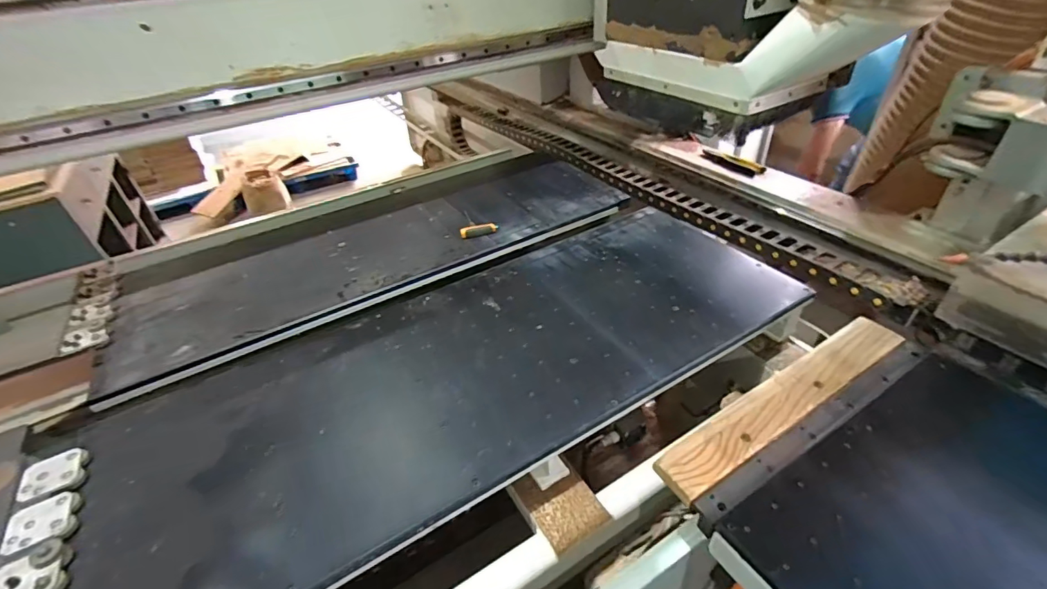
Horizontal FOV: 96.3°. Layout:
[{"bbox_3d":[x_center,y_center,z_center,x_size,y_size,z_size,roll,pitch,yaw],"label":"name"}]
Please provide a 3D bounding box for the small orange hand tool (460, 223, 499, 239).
[{"bbox_3d":[-0.106,-0.155,1.138,0.092,0.027,0.021,-16,39,-13],"label":"small orange hand tool"}]

